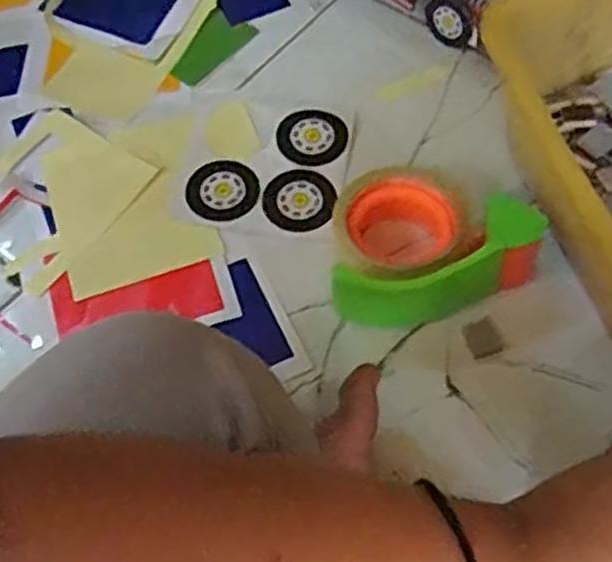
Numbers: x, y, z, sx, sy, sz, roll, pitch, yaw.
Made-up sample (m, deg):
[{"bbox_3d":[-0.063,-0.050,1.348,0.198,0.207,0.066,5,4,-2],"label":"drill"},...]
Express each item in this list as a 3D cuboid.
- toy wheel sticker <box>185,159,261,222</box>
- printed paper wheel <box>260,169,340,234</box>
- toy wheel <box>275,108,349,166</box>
[{"bbox_3d":[-0.065,-0.071,0.617,0.055,0.006,0.053,-16,61,-7],"label":"toy wheel sticker"},{"bbox_3d":[-0.005,-0.064,0.613,0.054,0.010,0.056,-1,60,1],"label":"printed paper wheel"},{"bbox_3d":[0.004,-0.119,0.640,0.057,0.012,0.052,-1,60,1],"label":"toy wheel"}]

